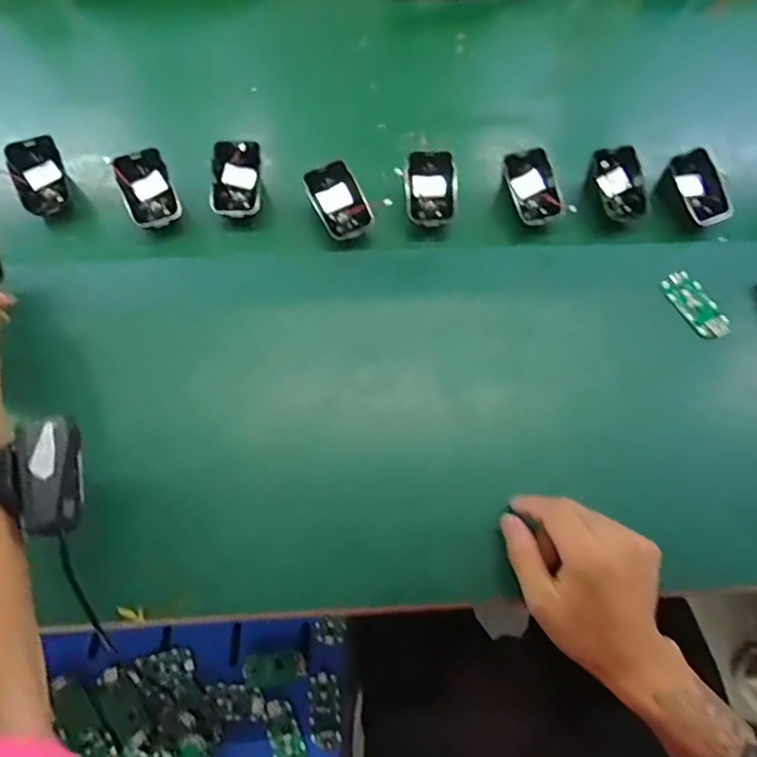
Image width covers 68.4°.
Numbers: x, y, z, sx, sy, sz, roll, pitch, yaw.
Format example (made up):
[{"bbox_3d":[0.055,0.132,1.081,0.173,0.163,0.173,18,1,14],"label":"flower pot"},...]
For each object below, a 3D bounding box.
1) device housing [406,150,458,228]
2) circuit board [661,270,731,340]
[{"bbox_3d":[0.048,-0.173,0.510,0.046,0.019,0.066,2,89,-2],"label":"device housing"},{"bbox_3d":[0.280,-0.065,0.491,0.031,0.005,0.067,-26,69,-11],"label":"circuit board"}]

